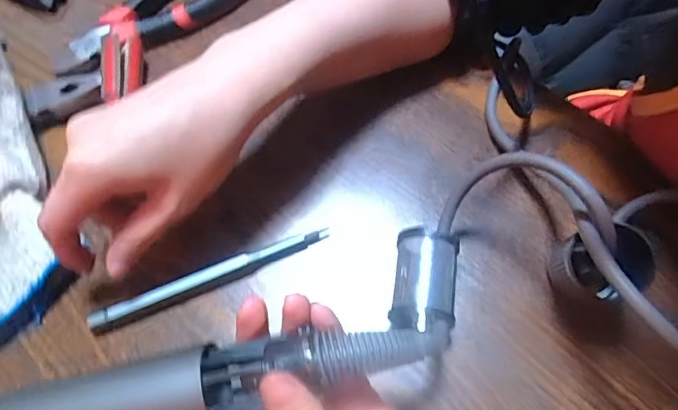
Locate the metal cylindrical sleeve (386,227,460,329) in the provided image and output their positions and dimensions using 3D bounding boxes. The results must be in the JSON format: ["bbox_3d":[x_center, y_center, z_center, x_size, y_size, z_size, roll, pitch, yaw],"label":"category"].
[{"bbox_3d":[0.043,0.041,0.269,0.029,0.032,0.052,7,64,5],"label":"metal cylindrical sleeve"}]

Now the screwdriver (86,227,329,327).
[{"bbox_3d":[-0.070,0.039,0.288,0.133,0.011,0.008,-21,64,-9],"label":"screwdriver"}]

